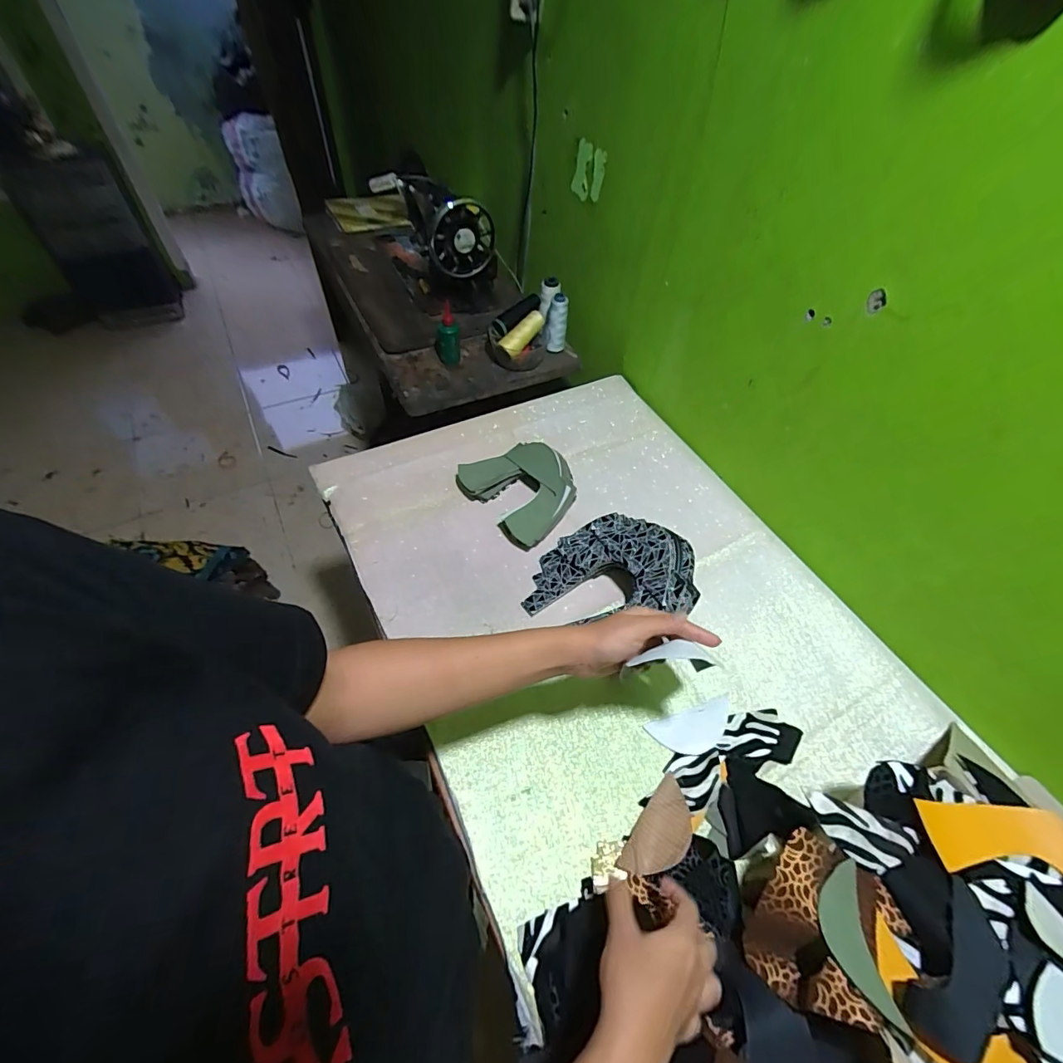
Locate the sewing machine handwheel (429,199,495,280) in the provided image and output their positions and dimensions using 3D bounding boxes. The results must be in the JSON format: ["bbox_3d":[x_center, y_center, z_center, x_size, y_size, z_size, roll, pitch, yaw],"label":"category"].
[{"bbox_3d":[-0.128,-0.570,0.918,0.138,0.139,0.052,-15,66,-29],"label":"sewing machine handwheel"}]

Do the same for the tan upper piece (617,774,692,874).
[{"bbox_3d":[0.138,0.314,0.490,0.053,0.004,0.105,14,45,38],"label":"tan upper piece"}]

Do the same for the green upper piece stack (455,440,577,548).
[{"bbox_3d":[-0.014,-0.075,0.740,0.147,0.061,0.181,-35,63,-24],"label":"green upper piece stack"}]

